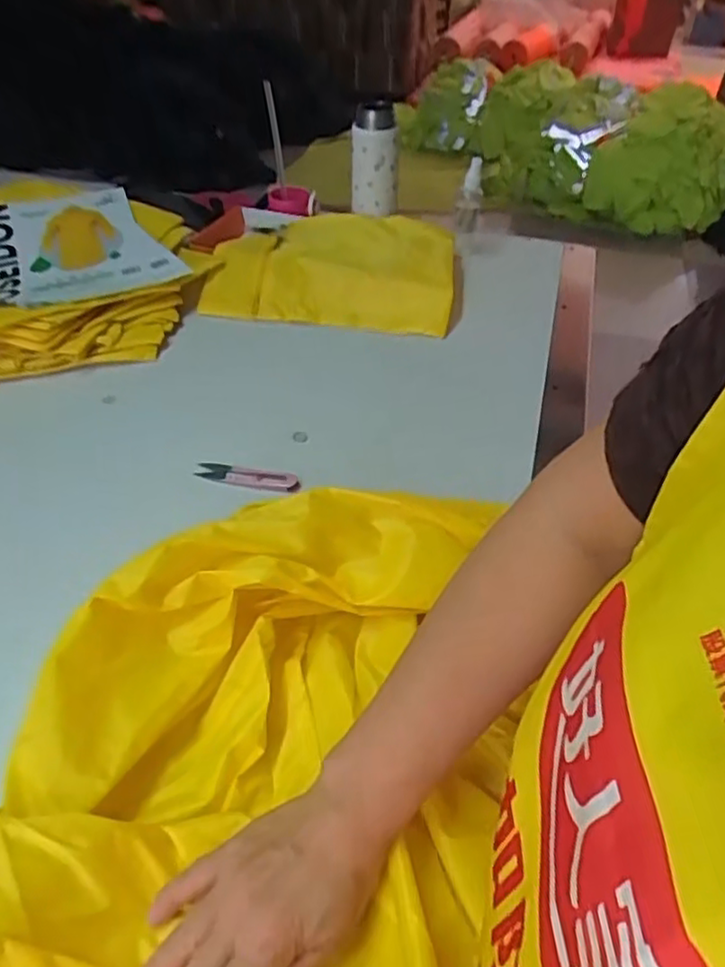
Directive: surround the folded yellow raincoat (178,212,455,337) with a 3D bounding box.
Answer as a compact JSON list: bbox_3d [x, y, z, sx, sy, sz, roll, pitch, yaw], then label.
[{"bbox_3d":[-0.053,-0.311,0.951,0.364,0.049,0.247,6,41,4],"label":"folded yellow raincoat"}]

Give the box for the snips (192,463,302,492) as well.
[{"bbox_3d":[-0.110,-0.007,0.644,0.102,0.017,0.013,10,42,8],"label":"snips"}]

